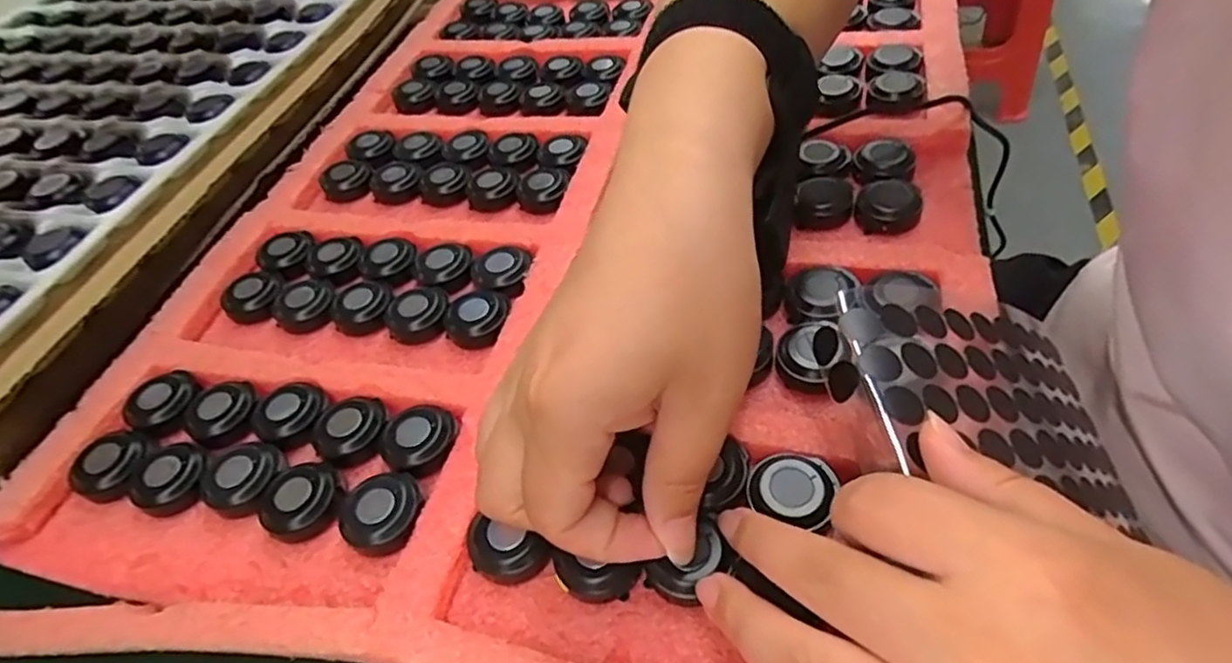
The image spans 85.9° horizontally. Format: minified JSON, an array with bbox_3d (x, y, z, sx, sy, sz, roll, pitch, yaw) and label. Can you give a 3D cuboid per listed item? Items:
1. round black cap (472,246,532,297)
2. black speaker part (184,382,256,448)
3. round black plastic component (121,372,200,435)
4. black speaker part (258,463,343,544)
[{"bbox_3d":[-0.054,-0.030,0.324,0.026,0.009,0.031,-35,53,-20],"label":"round black cap"},{"bbox_3d":[-0.172,0.035,0.288,0.028,0.009,0.029,-5,49,6],"label":"black speaker part"},{"bbox_3d":[-0.203,0.031,0.295,0.031,0.008,0.030,-5,49,6],"label":"round black plastic component"},{"bbox_3d":[-0.122,0.065,0.255,0.030,0.010,0.028,-25,50,-12],"label":"black speaker part"}]

